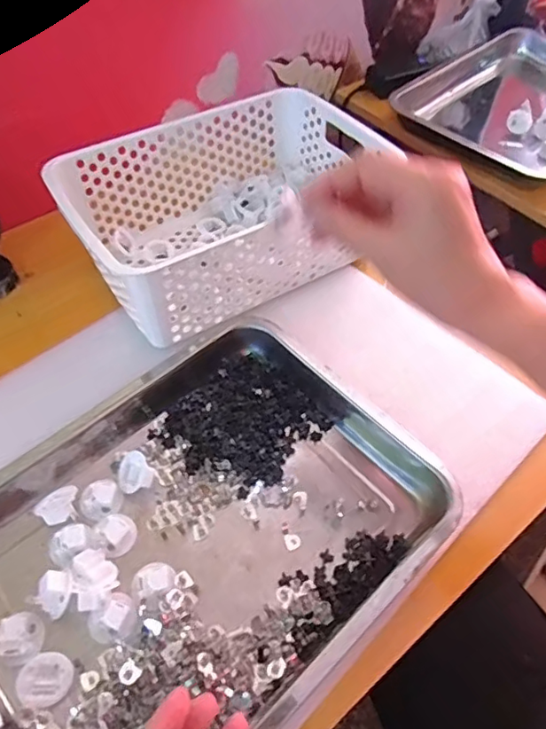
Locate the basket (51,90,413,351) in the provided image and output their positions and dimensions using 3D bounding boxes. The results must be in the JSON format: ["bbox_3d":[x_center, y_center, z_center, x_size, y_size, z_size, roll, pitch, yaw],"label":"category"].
[{"bbox_3d":[-0.054,-0.175,0.607,0.322,0.110,0.217,-27,59,-20],"label":"basket"}]

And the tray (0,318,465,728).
[{"bbox_3d":[-0.077,0.128,0.436,0.372,0.042,0.309,-38,64,-26],"label":"tray"}]

